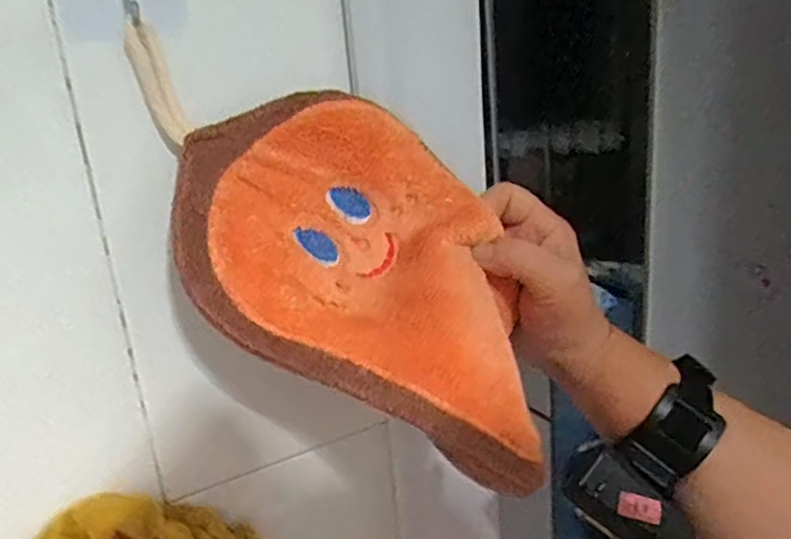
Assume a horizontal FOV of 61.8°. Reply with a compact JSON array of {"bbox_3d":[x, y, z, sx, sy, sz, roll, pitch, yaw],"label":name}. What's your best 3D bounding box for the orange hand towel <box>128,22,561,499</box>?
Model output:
[{"bbox_3d":[-0.023,-0.013,0.316,0.235,0.034,0.130,31,63,0],"label":"orange hand towel"}]

